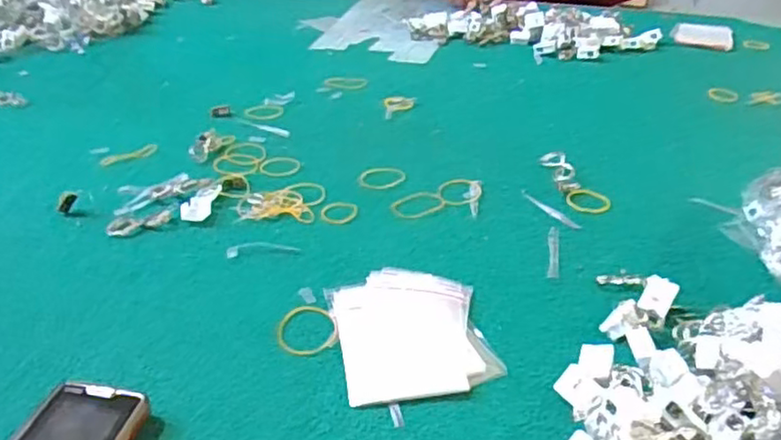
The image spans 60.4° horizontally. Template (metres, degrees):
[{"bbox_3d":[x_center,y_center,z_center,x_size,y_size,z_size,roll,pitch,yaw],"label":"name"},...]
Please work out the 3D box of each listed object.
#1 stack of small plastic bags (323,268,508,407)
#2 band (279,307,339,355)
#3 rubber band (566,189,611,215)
[{"bbox_3d":[0.014,0.073,0.453,0.098,0.010,0.114,-6,33,-11],"label":"stack of small plastic bags"},{"bbox_3d":[-0.056,0.073,0.456,0.040,0.004,0.046,-5,33,-9],"label":"band"},{"bbox_3d":[0.178,-0.016,0.601,0.037,0.005,0.036,1,33,0],"label":"rubber band"}]

